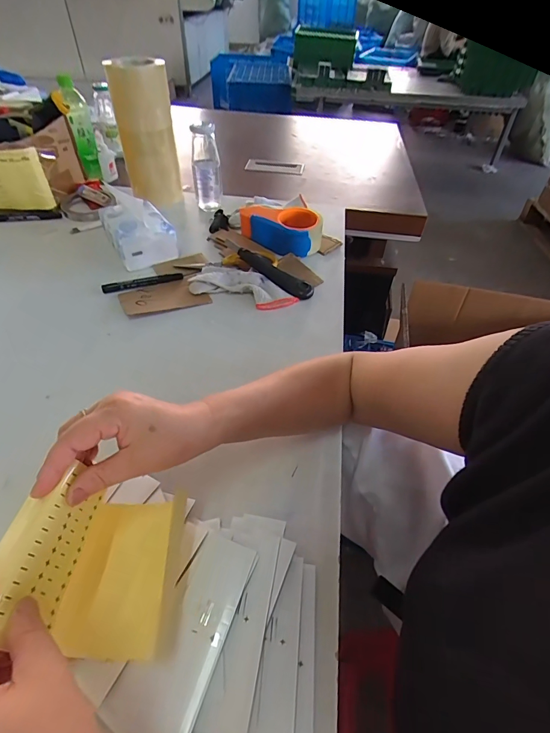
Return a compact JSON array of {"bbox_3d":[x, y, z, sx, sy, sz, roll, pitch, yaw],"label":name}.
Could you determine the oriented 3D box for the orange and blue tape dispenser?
[{"bbox_3d":[0.013,-0.266,0.739,0.150,0.066,0.081,29,52,23],"label":"orange and blue tape dispenser"}]

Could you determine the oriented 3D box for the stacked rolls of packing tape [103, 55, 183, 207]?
[{"bbox_3d":[-0.267,-0.483,0.798,0.095,0.249,0.086,-25,52,-24],"label":"stacked rolls of packing tape"}]

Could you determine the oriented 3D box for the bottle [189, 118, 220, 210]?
[{"bbox_3d":[-0.147,-0.426,0.819,0.058,0.164,0.060,-5,47,-8],"label":"bottle"}]

